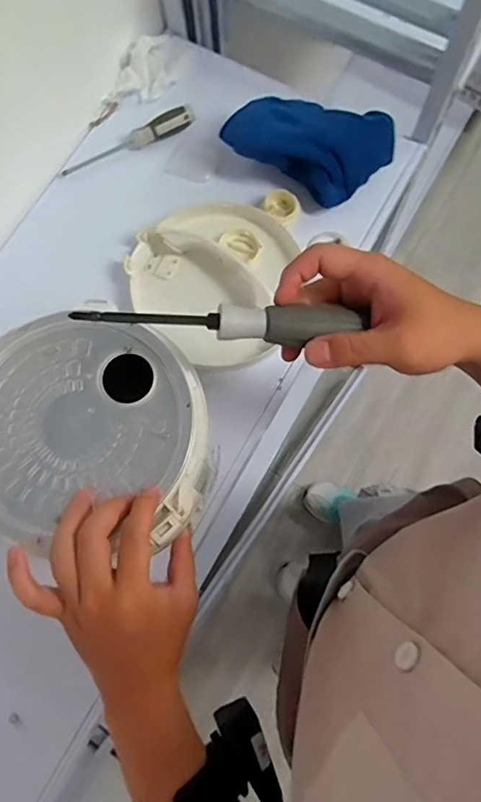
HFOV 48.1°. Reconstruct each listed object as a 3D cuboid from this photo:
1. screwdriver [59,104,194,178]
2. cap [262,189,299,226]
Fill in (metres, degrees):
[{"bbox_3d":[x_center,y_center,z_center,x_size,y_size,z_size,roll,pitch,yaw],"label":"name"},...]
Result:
[{"bbox_3d":[-0.148,-0.338,0.698,0.186,0.027,0.029,-22,76,-4],"label":"screwdriver"},{"bbox_3d":[0.051,-0.242,0.668,0.043,0.021,0.045,0,76,1],"label":"cap"}]

